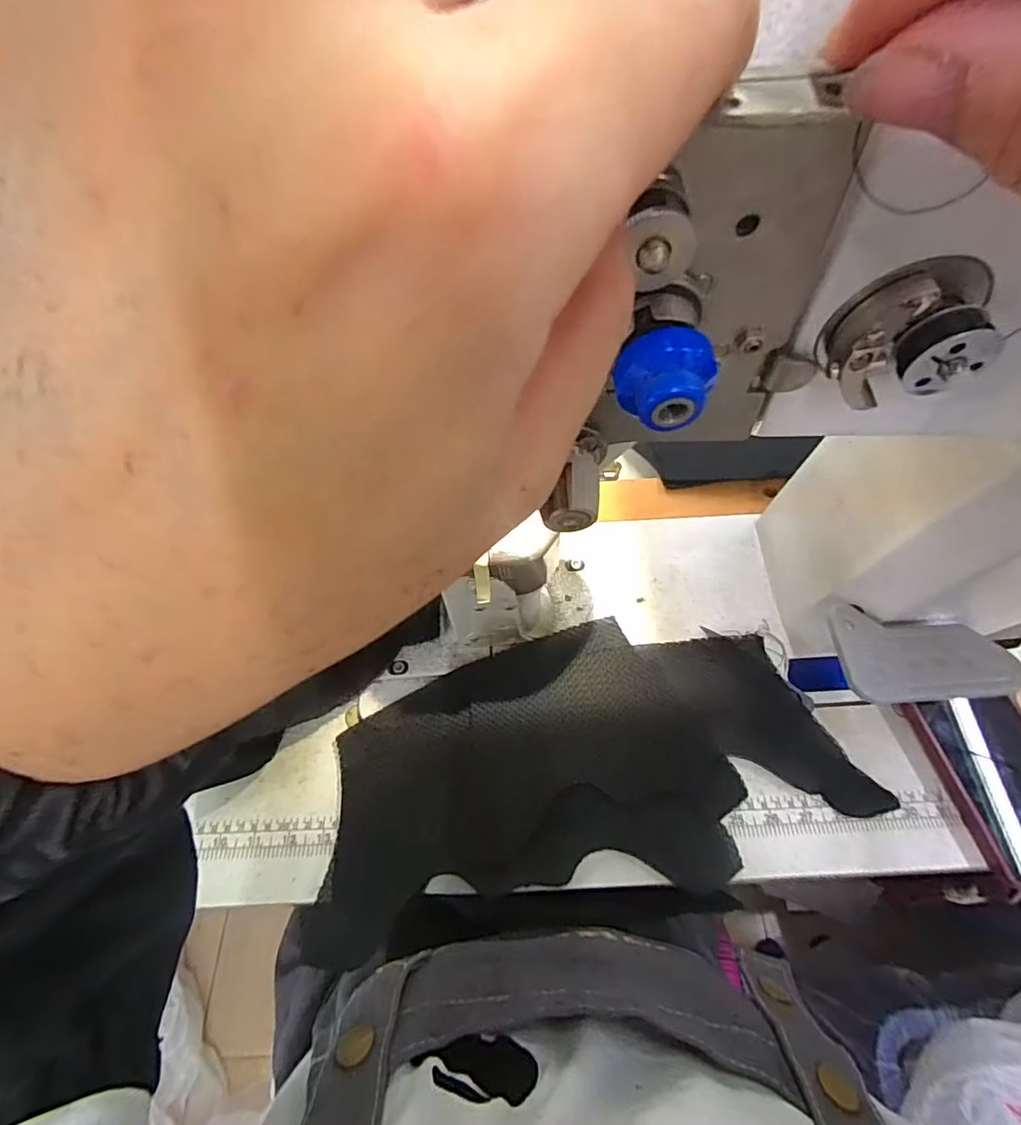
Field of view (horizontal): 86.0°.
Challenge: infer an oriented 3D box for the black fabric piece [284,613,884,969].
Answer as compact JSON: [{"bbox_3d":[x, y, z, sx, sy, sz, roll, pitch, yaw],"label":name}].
[{"bbox_3d":[0.058,0.147,0.417,0.388,0.009,0.189,-8,64,-5],"label":"black fabric piece"}]

